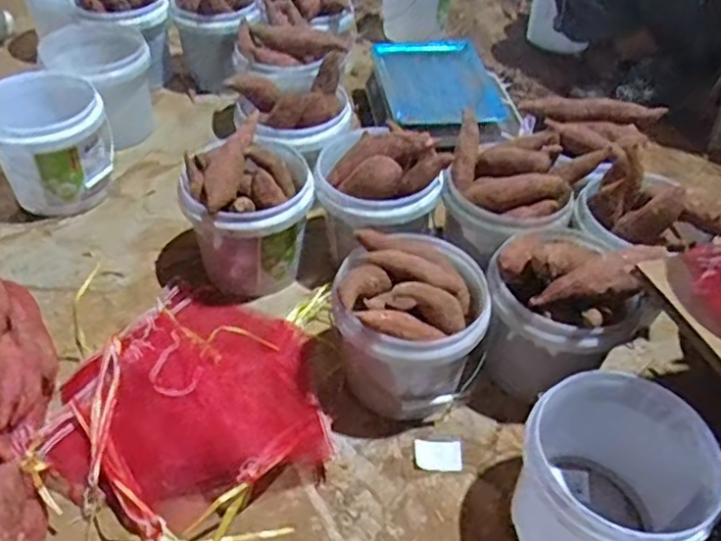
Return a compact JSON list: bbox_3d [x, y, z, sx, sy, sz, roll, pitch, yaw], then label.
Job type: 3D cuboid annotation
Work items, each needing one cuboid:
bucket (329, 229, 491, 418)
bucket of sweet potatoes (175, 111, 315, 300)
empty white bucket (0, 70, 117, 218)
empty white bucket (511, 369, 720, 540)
[{"bbox_3d":[0.071,0.083,0.910,0.203,0.210,0.193,3,45,-3],"label":"bucket"},{"bbox_3d":[-0.186,-0.102,1.085,0.197,0.260,0.216,3,45,-3],"label":"bucket of sweet potatoes"},{"bbox_3d":[-0.600,-0.245,1.235,0.203,0.186,0.233,-26,53,-28],"label":"empty white bucket"},{"bbox_3d":[0.285,0.262,0.770,0.206,0.203,0.202,3,45,-3],"label":"empty white bucket"}]

